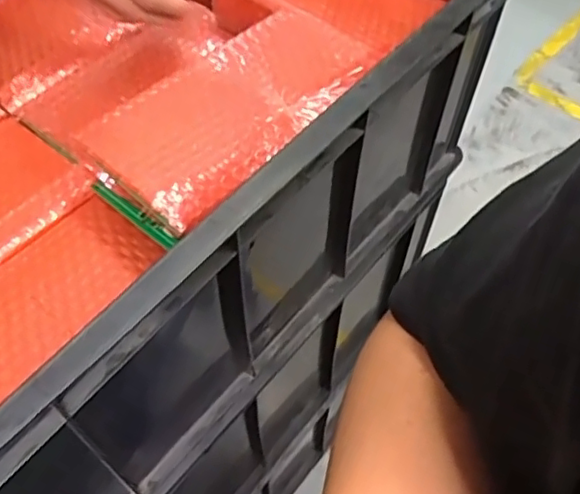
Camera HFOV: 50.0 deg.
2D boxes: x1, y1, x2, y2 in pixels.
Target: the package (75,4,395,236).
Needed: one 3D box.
[{"bbox_3d":[-0.037,-0.103,0.417,0.117,0.016,0.205,34,62,25],"label":"package"}]

